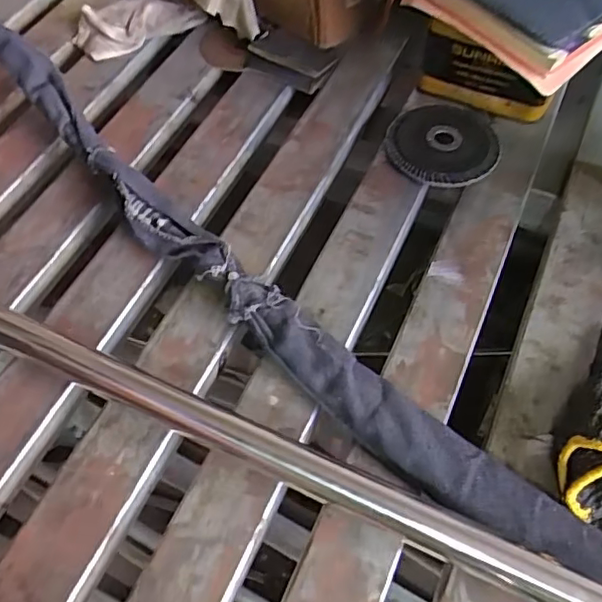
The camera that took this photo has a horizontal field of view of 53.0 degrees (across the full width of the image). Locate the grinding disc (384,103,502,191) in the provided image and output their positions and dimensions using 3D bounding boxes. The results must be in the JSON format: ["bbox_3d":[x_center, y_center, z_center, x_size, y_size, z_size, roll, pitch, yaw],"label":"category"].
[{"bbox_3d":[0.113,-0.127,0.480,0.086,0.015,0.083,-1,58,2],"label":"grinding disc"}]

